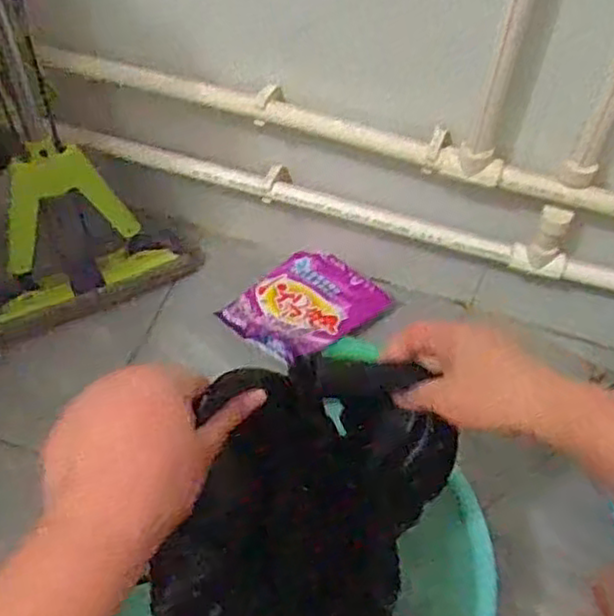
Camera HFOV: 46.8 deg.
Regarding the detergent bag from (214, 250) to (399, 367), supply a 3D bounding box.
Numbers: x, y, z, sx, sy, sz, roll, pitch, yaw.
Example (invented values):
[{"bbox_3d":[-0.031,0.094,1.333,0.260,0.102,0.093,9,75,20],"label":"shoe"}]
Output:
[{"bbox_3d":[-0.001,-0.006,0.968,0.154,0.039,0.197,40,63,22],"label":"detergent bag"}]

